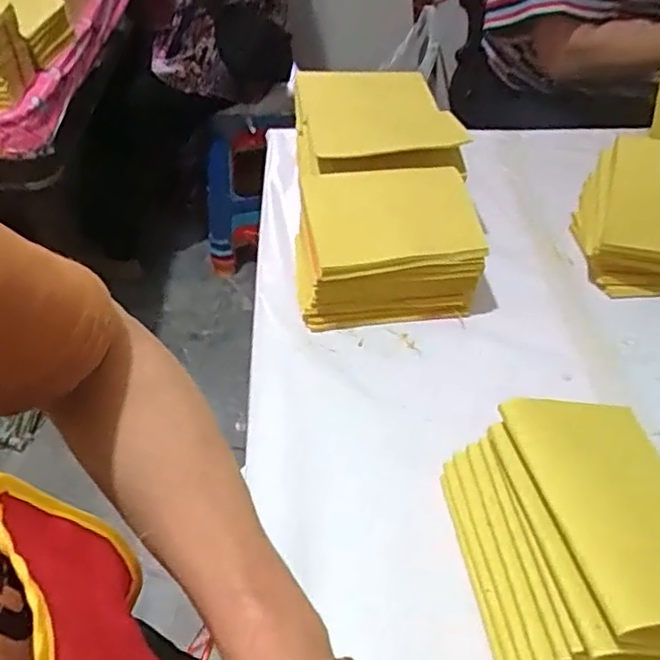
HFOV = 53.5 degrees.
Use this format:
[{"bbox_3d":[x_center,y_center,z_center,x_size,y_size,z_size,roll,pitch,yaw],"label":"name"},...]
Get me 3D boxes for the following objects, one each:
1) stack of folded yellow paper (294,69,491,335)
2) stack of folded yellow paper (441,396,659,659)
[{"bbox_3d":[0.051,-0.174,0.720,0.167,0.106,0.367,-1,45,-2],"label":"stack of folded yellow paper"},{"bbox_3d":[0.160,0.129,0.417,0.126,0.091,0.163,-5,45,-5],"label":"stack of folded yellow paper"}]

